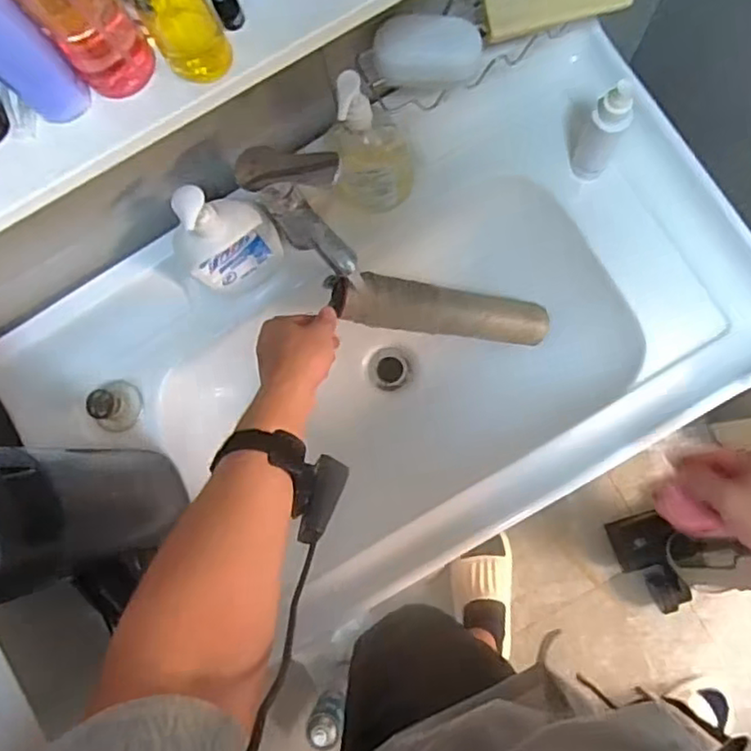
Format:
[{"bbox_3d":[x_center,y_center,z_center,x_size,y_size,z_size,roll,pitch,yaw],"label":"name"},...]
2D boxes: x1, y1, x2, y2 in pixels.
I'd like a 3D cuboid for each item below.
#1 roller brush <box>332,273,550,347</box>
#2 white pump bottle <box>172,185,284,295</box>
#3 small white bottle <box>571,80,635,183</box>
[{"bbox_3d":[0.082,-0.071,0.716,0.255,0.039,0.049,6,83,-22],"label":"roller brush"},{"bbox_3d":[-0.159,-0.143,0.676,0.102,0.184,0.051,-35,80,0],"label":"white pump bottle"},{"bbox_3d":[0.241,-0.257,0.671,0.044,0.147,0.044,26,85,9],"label":"small white bottle"}]

